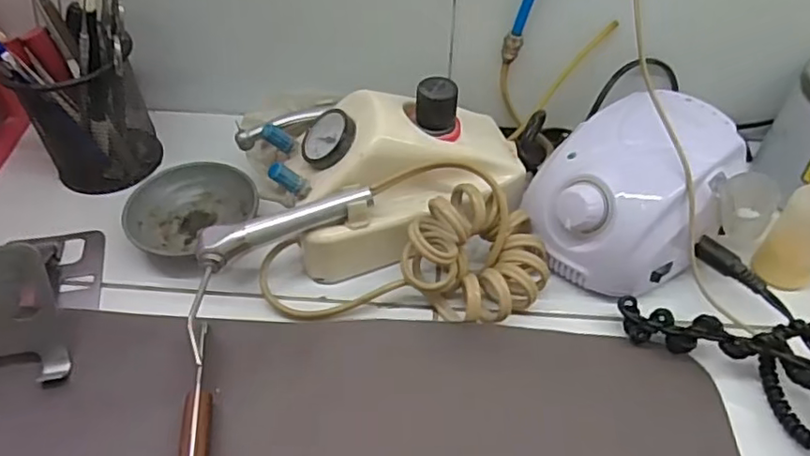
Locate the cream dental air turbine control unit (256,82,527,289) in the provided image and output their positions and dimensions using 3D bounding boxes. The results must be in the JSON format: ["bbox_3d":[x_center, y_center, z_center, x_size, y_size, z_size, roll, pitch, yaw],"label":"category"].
[{"bbox_3d":[0.000,-0.036,0.414,0.171,0.088,0.093,-14,48,-14],"label":"cream dental air turbine control unit"}]

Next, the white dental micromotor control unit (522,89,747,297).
[{"bbox_3d":[0.156,-0.026,0.409,0.138,0.085,0.101,-28,53,-25],"label":"white dental micromotor control unit"}]

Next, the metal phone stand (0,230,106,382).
[{"bbox_3d":[-0.232,0.027,0.366,0.062,0.064,0.121,-2,47,-3],"label":"metal phone stand"}]

